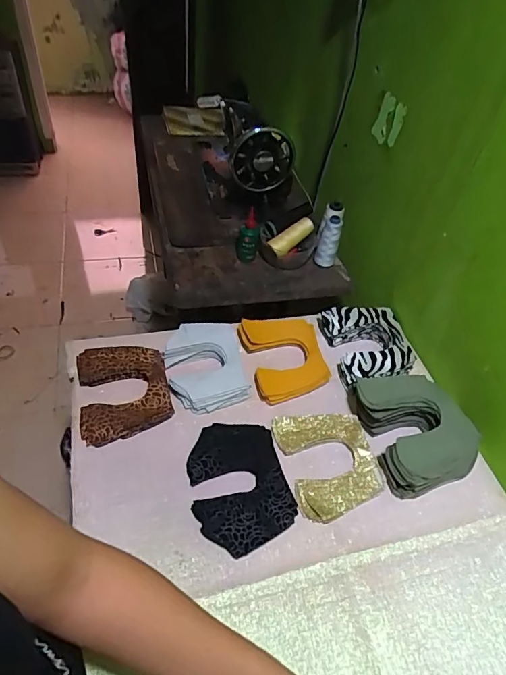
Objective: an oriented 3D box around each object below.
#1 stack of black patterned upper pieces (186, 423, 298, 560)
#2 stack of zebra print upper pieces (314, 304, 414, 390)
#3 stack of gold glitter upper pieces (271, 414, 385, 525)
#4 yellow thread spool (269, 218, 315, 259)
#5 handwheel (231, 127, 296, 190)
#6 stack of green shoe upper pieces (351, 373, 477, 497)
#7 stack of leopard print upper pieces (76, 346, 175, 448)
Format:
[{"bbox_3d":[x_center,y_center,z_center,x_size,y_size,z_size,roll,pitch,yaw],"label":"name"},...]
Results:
[{"bbox_3d":[-0.020,0.196,0.601,0.124,0.037,0.174,-8,48,-13],"label":"stack of black patterned upper pieces"},{"bbox_3d":[0.205,0.013,0.786,0.134,0.054,0.163,-8,48,-13],"label":"stack of zebra print upper pieces"},{"bbox_3d":[0.112,0.176,0.645,0.131,0.019,0.159,-9,48,-14],"label":"stack of gold glitter upper pieces"},{"bbox_3d":[0.086,-0.218,0.943,0.119,0.032,0.034,-39,60,-20],"label":"yellow thread spool"},{"bbox_3d":[0.016,-0.379,0.933,0.135,0.122,0.044,-4,49,-12],"label":"handwheel"},{"bbox_3d":[0.233,0.133,0.669,0.140,0.075,0.180,-16,50,-20],"label":"stack of green shoe upper pieces"},{"bbox_3d":[-0.200,0.080,0.686,0.134,0.035,0.162,-10,48,-15],"label":"stack of leopard print upper pieces"}]

